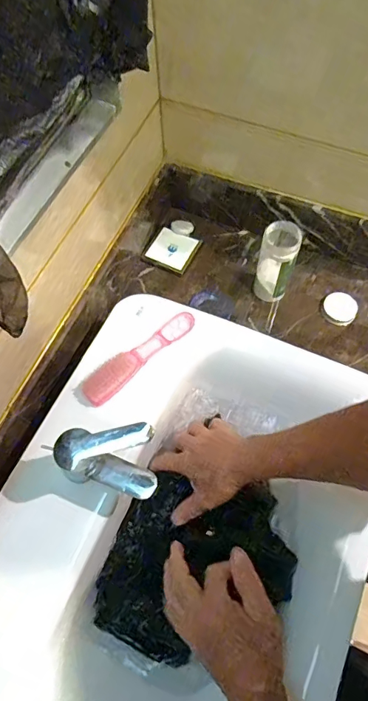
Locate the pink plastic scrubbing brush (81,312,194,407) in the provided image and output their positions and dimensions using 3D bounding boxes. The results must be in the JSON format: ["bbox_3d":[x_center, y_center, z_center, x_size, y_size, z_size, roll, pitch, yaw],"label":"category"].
[{"bbox_3d":[-0.065,0.006,0.638,0.193,0.021,0.037,-40,71,-17],"label":"pink plastic scrubbing brush"}]

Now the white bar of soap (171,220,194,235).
[{"bbox_3d":[-0.004,-0.242,0.858,0.046,0.011,0.031,12,66,6],"label":"white bar of soap"}]

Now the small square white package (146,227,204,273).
[{"bbox_3d":[-0.021,-0.197,0.843,0.086,0.013,0.084,28,68,13],"label":"small square white package"}]

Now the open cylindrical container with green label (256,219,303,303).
[{"bbox_3d":[0.159,-0.150,0.747,0.064,0.146,0.063,0,65,0],"label":"open cylindrical container with green label"}]

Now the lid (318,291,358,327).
[{"bbox_3d":[0.279,-0.078,0.781,0.063,0.010,0.059,28,68,12],"label":"lid"}]

